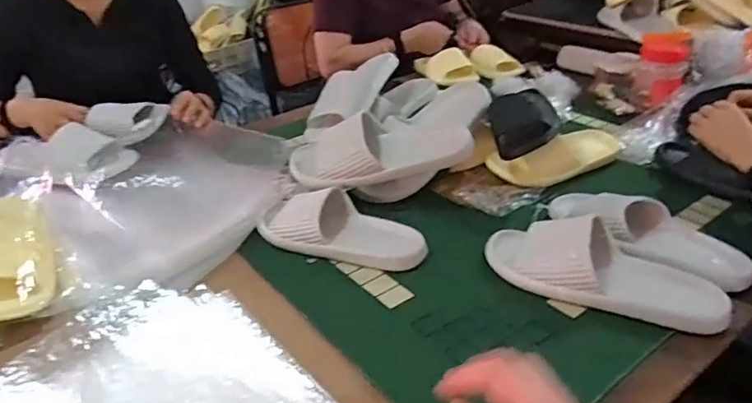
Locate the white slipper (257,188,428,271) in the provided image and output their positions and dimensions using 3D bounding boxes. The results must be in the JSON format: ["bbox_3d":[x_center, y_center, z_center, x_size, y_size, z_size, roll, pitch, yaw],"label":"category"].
[{"bbox_3d":[-0.051,0.028,0.802,0.250,0.068,0.105,8,34,20],"label":"white slipper"}]

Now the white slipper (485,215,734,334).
[{"bbox_3d":[0.277,0.075,0.683,0.287,0.068,0.112,13,36,26],"label":"white slipper"}]

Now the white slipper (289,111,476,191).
[{"bbox_3d":[0.002,-0.086,0.887,0.283,0.074,0.119,-7,32,-3],"label":"white slipper"}]

